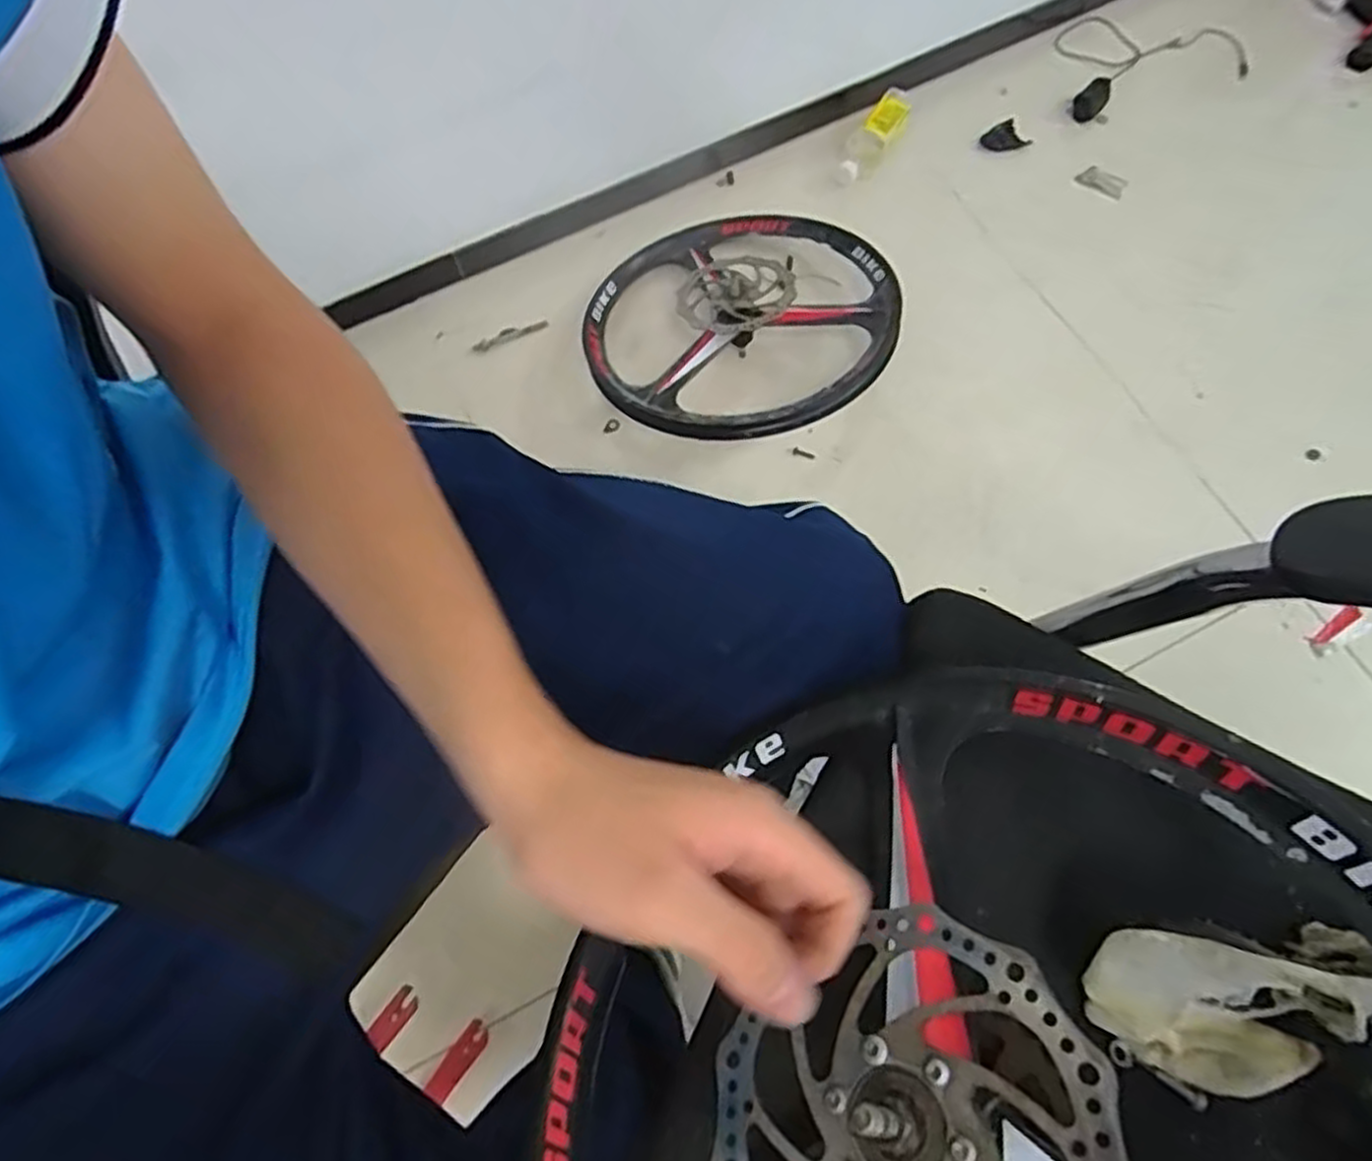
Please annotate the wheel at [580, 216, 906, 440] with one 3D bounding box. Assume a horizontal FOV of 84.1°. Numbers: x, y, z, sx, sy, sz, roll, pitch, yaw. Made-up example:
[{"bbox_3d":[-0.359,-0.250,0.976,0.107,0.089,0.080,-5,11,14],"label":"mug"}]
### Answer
[{"bbox_3d":[0.072,-0.346,1.024,0.418,0.116,0.396,-31,72,-8],"label":"wheel"}]

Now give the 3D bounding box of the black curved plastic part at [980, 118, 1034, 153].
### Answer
[{"bbox_3d":[0.505,-0.698,1.206,0.078,0.051,0.022,39,75,14],"label":"black curved plastic part"}]

